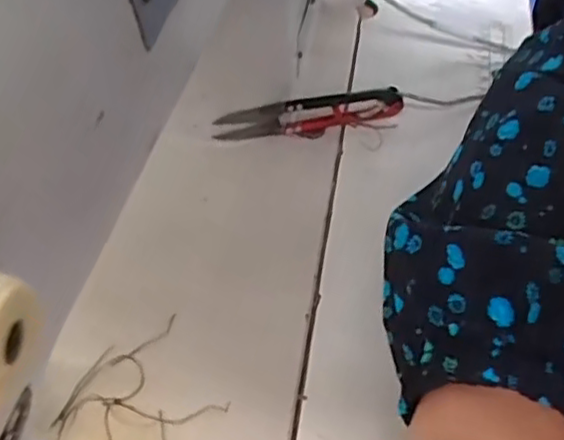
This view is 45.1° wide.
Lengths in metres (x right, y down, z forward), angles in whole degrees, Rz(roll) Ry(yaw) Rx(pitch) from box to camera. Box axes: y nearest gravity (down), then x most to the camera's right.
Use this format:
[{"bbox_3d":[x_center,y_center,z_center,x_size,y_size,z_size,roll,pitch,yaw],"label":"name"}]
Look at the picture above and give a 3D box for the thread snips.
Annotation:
[{"bbox_3d":[0.015,-0.058,0.376,0.104,0.022,0.009,-12,53,-10],"label":"thread snips"}]

